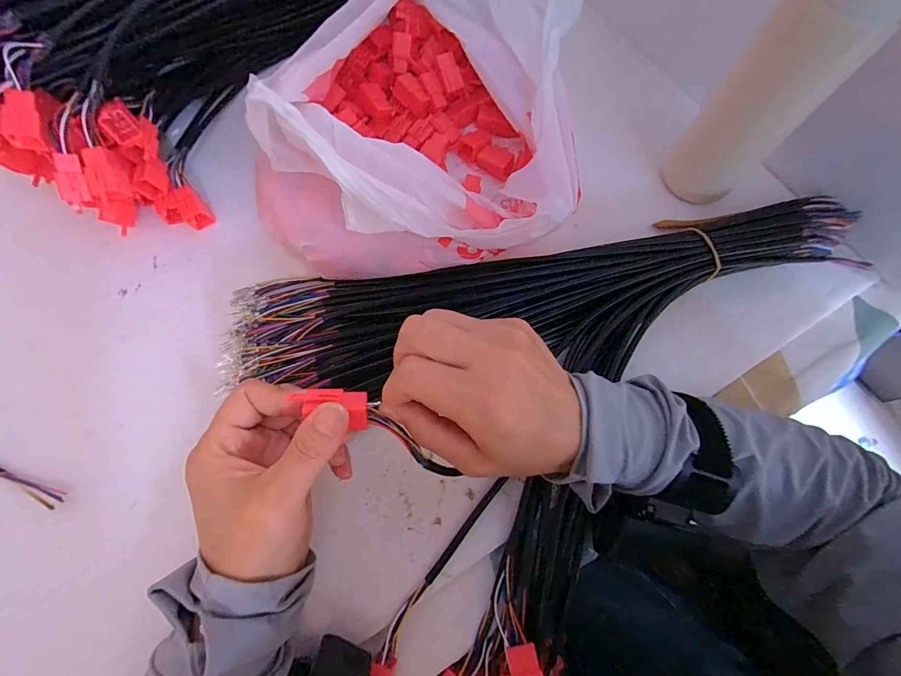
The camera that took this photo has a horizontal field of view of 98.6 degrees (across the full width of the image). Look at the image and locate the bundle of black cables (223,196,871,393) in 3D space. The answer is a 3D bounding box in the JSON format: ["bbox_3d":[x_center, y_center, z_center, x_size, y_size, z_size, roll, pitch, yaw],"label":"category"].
[{"bbox_3d":[0.090,-0.025,0.298,0.494,0.036,0.115,-7,69,-5],"label":"bundle of black cables"}]

